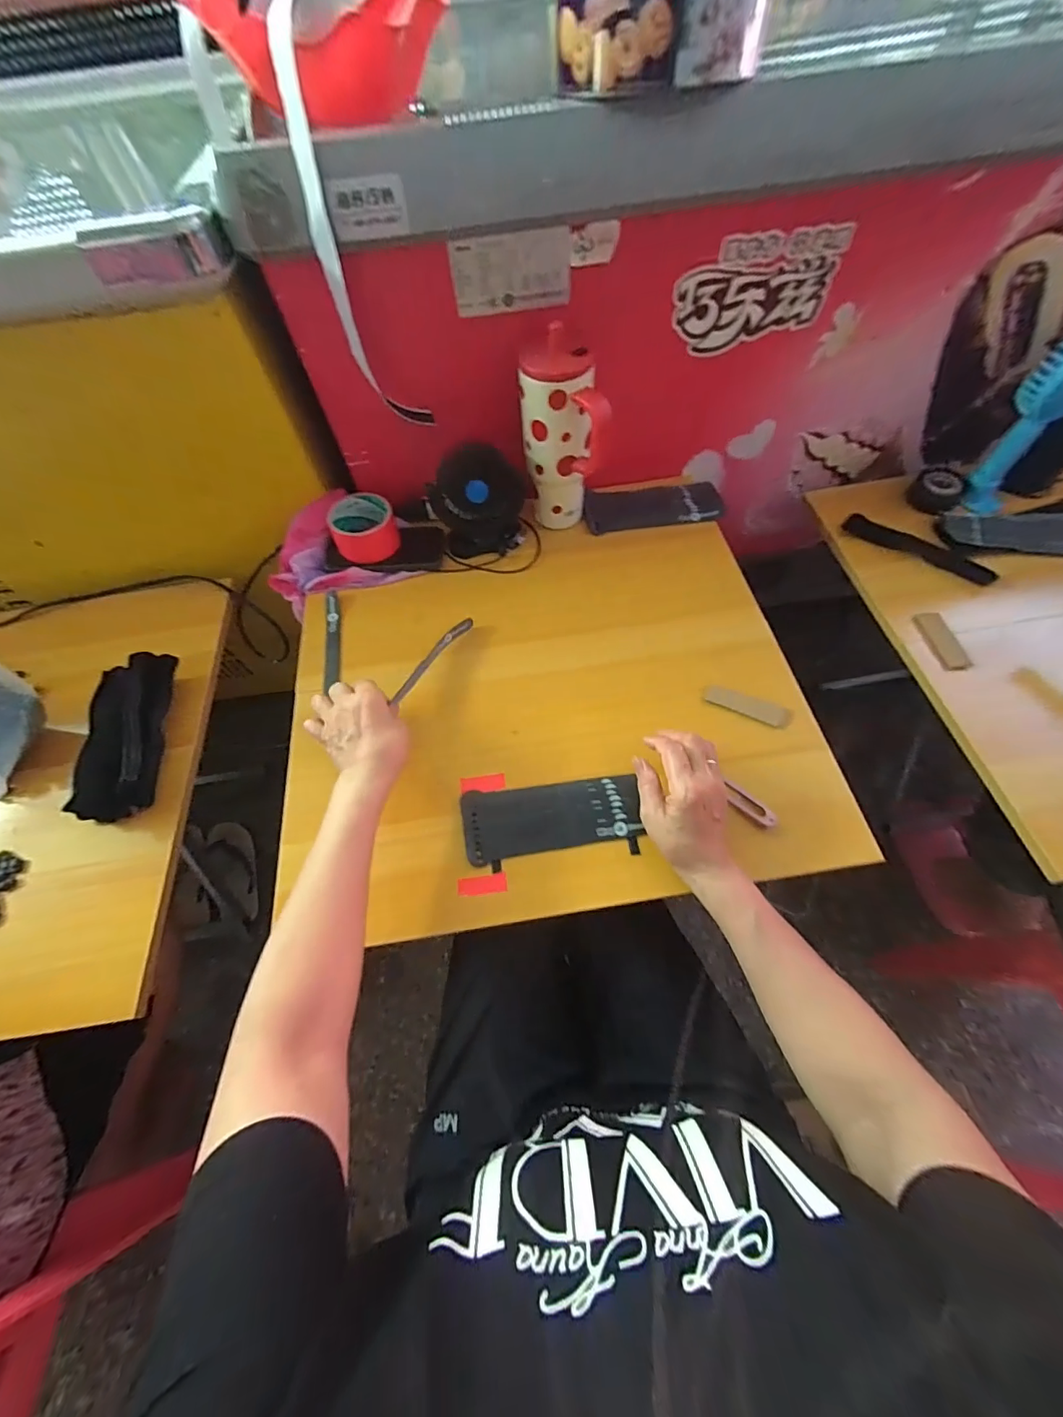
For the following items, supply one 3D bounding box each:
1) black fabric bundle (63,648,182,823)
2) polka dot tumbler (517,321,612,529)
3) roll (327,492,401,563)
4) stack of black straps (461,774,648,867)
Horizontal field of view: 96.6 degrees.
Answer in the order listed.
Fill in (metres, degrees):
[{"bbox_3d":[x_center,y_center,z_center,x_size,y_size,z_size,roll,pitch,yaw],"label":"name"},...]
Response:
[{"bbox_3d":[-0.499,0.035,0.591,0.081,0.059,0.213,-12,61,-3],"label":"black fabric bundle"},{"bbox_3d":[0.040,-0.338,0.608,0.100,0.209,0.109,-3,61,2],"label":"polka dot tumbler"},{"bbox_3d":[-0.235,-0.258,0.670,0.086,0.050,0.087,-2,61,3],"label":"roll"},{"bbox_3d":[0.019,0.112,0.491,0.177,0.012,0.069,-8,61,0],"label":"stack of black straps"}]

